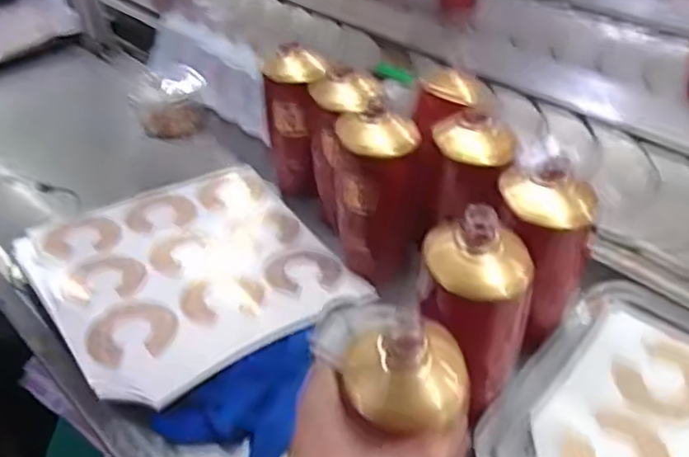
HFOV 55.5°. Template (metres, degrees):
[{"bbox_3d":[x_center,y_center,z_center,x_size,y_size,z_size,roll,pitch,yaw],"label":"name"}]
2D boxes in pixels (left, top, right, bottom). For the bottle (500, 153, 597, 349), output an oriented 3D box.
[{"bbox_3d":[0.170,0.021,0.581,0.068,0.174,0.074,-3,42,3],"label":"bottle"}]

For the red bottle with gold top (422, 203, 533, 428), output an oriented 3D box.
[{"bbox_3d":[0.101,0.070,0.529,0.065,0.185,0.082,-31,48,-26],"label":"red bottle with gold top"}]

